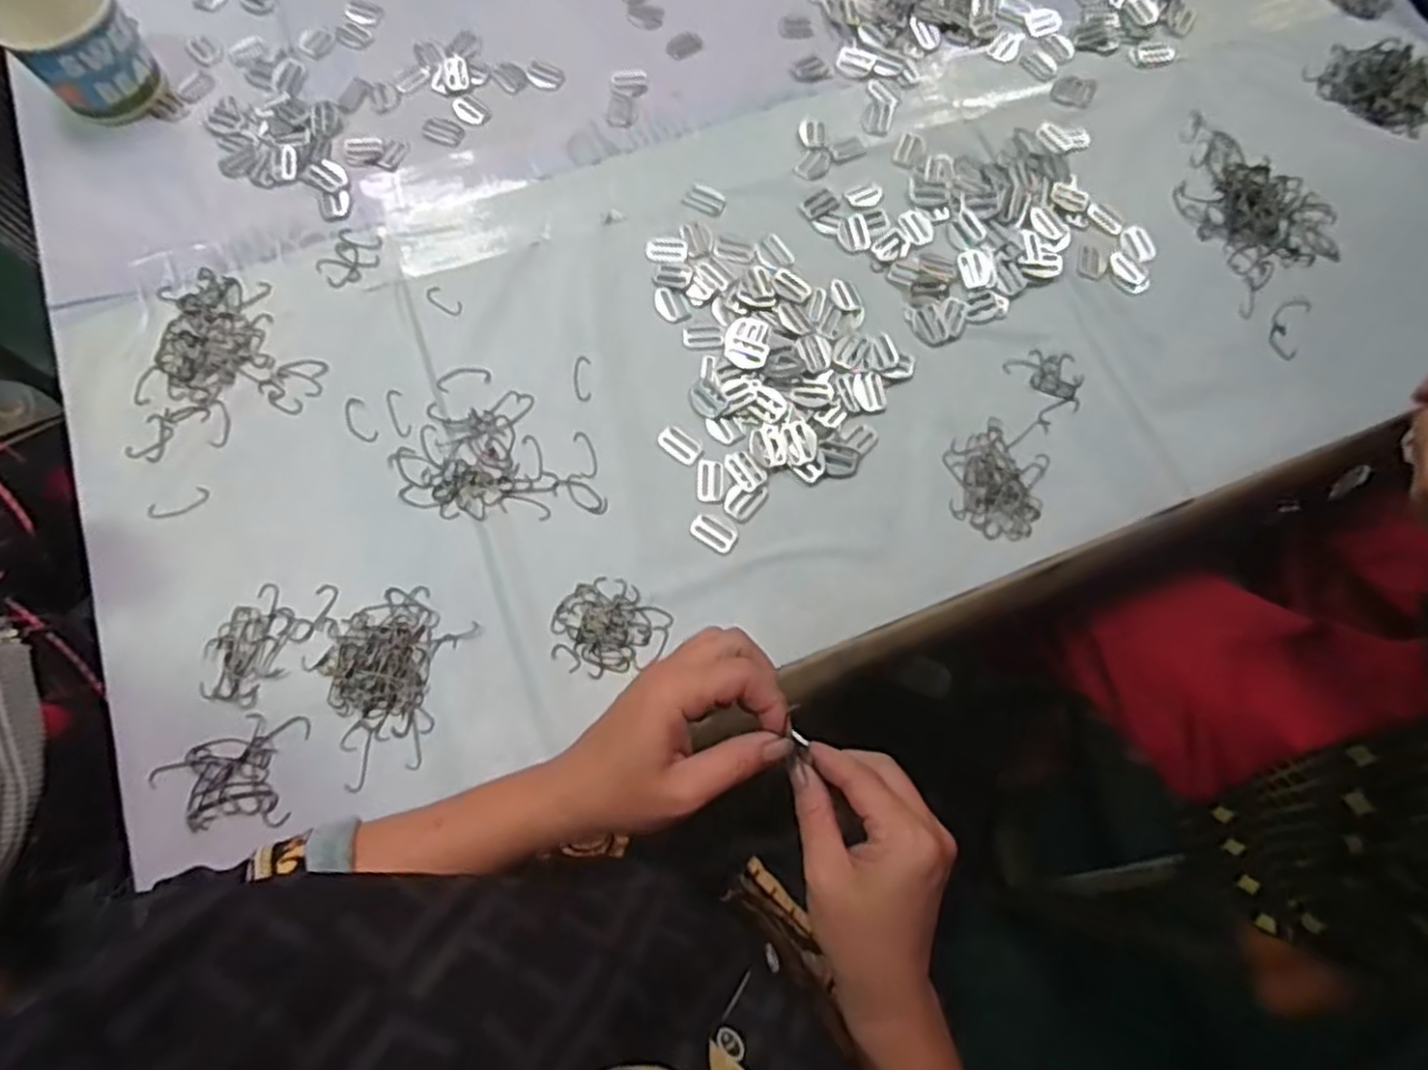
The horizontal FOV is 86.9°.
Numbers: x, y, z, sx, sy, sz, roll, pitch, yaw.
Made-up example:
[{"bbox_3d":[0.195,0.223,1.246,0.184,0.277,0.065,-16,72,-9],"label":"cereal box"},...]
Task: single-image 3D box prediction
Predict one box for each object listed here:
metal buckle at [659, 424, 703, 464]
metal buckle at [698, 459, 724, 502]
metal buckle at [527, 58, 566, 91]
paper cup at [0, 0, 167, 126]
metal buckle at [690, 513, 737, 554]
[{"bbox_3d":[-0.026,-0.067,0.556,0.034,0.004,0.021,35,75,10],"label":"metal buckle"},{"bbox_3d":[-0.002,-0.040,0.544,0.019,0.004,0.031,0,72,0],"label":"metal buckle"},{"bbox_3d":[-0.147,-0.400,0.657,0.035,0.004,0.027,23,73,7],"label":"metal buckle"},{"bbox_3d":[-0.505,-0.390,0.606,0.081,0.081,0.086,0,72,0],"label":"paper cup"},{"bbox_3d":[0.000,-0.002,0.533,0.033,0.004,0.019,31,74,9],"label":"metal buckle"}]

